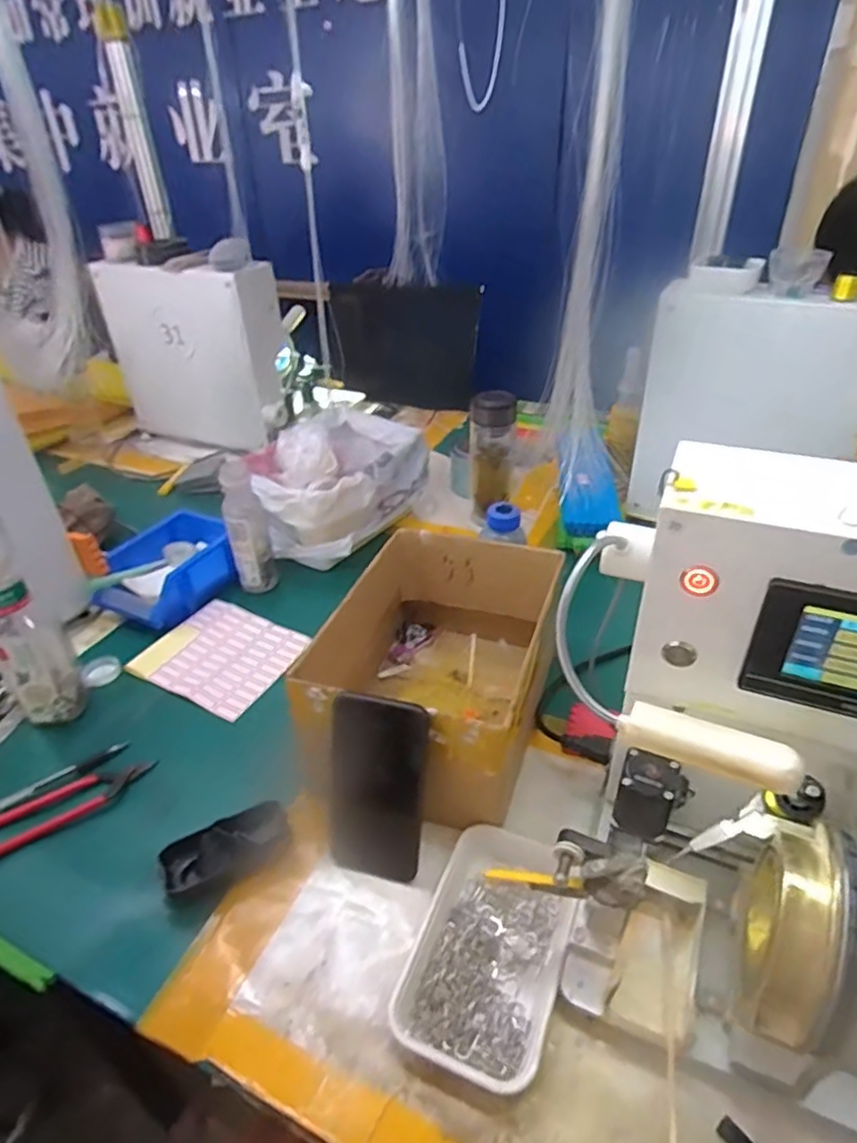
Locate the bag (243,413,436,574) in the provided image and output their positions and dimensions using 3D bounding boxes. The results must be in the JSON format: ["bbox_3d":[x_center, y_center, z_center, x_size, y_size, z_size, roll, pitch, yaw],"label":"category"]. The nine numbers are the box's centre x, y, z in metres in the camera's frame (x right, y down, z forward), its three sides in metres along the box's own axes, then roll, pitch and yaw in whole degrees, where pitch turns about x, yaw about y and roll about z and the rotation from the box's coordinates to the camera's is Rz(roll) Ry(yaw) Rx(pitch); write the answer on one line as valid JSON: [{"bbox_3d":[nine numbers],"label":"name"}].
[{"bbox_3d":[-0.138,-0.143,1.006,0.258,0.134,0.278,-15,36,-15],"label":"bag"}]

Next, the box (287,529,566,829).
[{"bbox_3d":[0.012,0.094,0.642,0.187,0.138,0.290,8,36,16],"label":"box"}]

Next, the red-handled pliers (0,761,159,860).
[{"bbox_3d":[-0.335,0.215,0.604,0.144,0.020,0.050,-29,42,-32],"label":"red-handled pliers"}]

